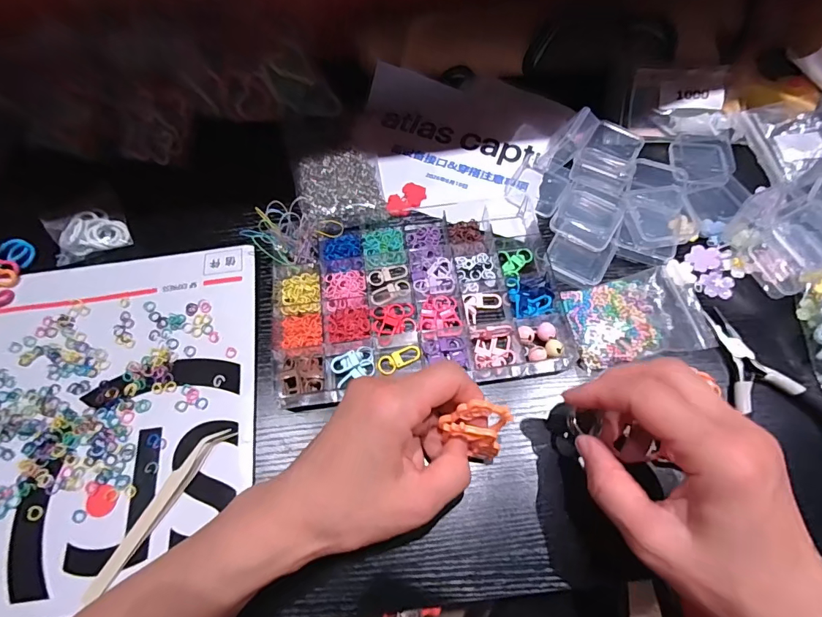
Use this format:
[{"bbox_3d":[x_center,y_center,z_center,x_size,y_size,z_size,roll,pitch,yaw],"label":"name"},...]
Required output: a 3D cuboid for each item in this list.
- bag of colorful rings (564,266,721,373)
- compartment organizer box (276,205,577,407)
[{"bbox_3d":[0.164,0.005,0.322,0.099,0.006,0.063,-14,69,-3],"label":"bag of colorful rings"},{"bbox_3d":[0.005,-0.010,0.336,0.209,0.017,0.138,-8,69,-1],"label":"compartment organizer box"}]

